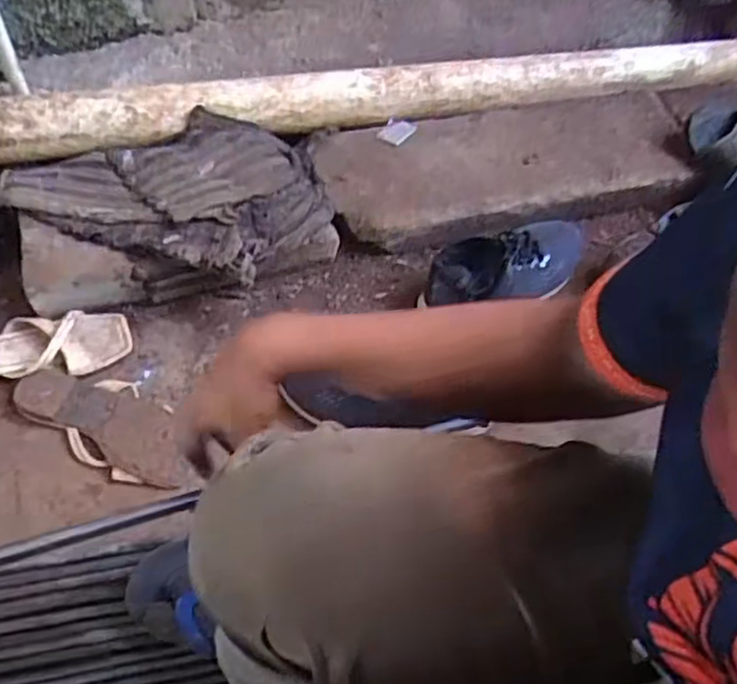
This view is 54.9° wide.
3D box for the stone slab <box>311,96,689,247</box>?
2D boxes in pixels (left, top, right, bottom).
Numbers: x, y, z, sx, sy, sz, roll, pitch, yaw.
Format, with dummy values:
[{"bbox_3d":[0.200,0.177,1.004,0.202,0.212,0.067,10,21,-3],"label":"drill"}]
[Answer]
[{"bbox_3d":[0.208,-0.267,1.082,0.562,0.067,0.197,-11,57,-9],"label":"stone slab"}]

